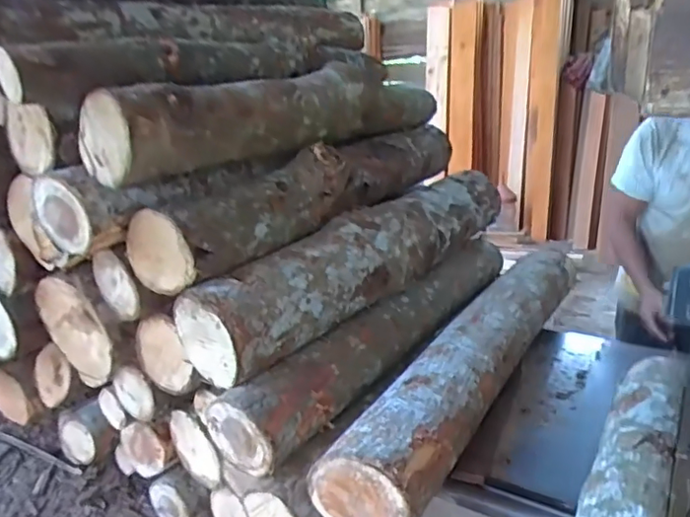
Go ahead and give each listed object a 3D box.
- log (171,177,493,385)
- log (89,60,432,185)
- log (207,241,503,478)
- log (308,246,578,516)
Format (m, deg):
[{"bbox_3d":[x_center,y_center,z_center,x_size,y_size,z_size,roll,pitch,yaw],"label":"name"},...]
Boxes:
[{"bbox_3d":[0.094,-0.023,1.386,0.185,0.185,1.078,11,24,40],"label":"log"},{"bbox_3d":[-0.072,-0.342,1.293,0.146,0.153,1.044,10,23,38],"label":"log"},{"bbox_3d":[0.148,0.153,1.365,0.142,0.131,1.069,10,23,38],"label":"log"},{"bbox_3d":[0.327,0.200,1.262,0.169,0.131,1.082,8,22,34],"label":"log"}]

